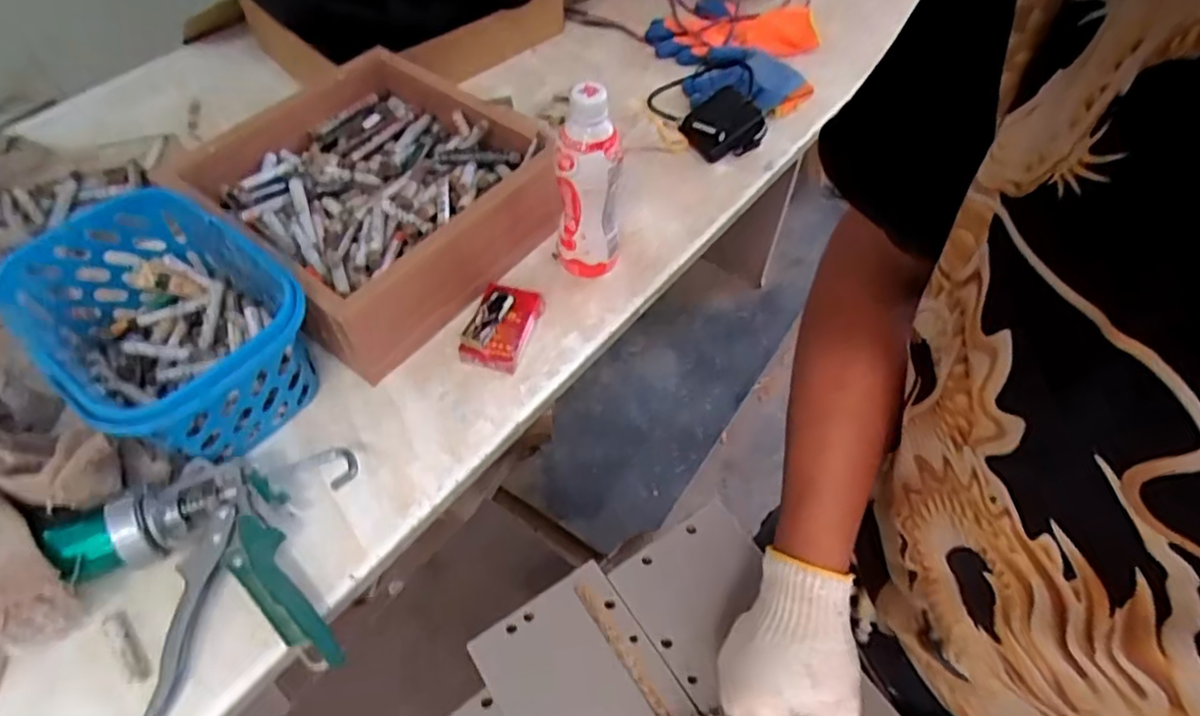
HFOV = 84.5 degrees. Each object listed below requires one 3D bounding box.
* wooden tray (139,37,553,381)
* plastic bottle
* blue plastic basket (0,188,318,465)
[{"bbox_3d":[-0.232,-0.181,0.709,0.306,0.095,0.312,34,61,20],"label":"wooden tray"},{"bbox_3d":[-0.014,-0.162,0.639,0.058,0.195,0.052,35,62,21],"label":"plastic bottle"},{"bbox_3d":[-0.371,-0.022,0.584,0.237,0.123,0.174,35,61,20],"label":"blue plastic basket"}]

